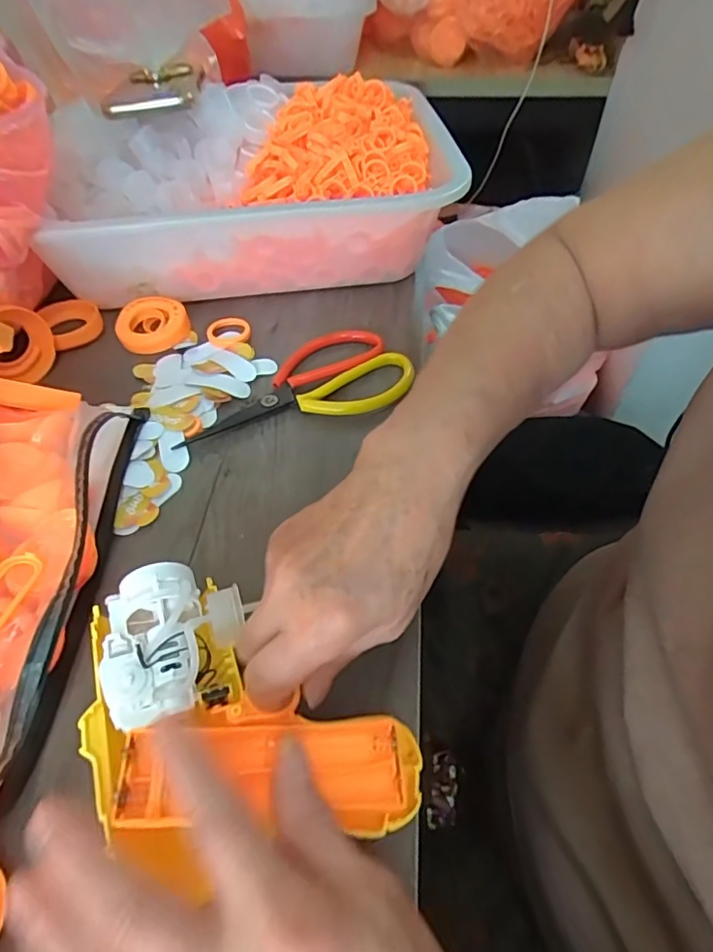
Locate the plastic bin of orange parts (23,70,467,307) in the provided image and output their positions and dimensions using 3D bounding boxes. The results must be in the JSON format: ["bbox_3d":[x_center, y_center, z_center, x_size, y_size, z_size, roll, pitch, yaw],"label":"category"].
[{"bbox_3d":[-0.086,-0.254,0.493,0.334,0.112,0.219,-4,52,-5],"label":"plastic bin of orange parts"}]

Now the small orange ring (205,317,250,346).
[{"bbox_3d":[-0.106,-0.119,0.449,0.035,0.008,0.040,-11,51,-8],"label":"small orange ring"}]

